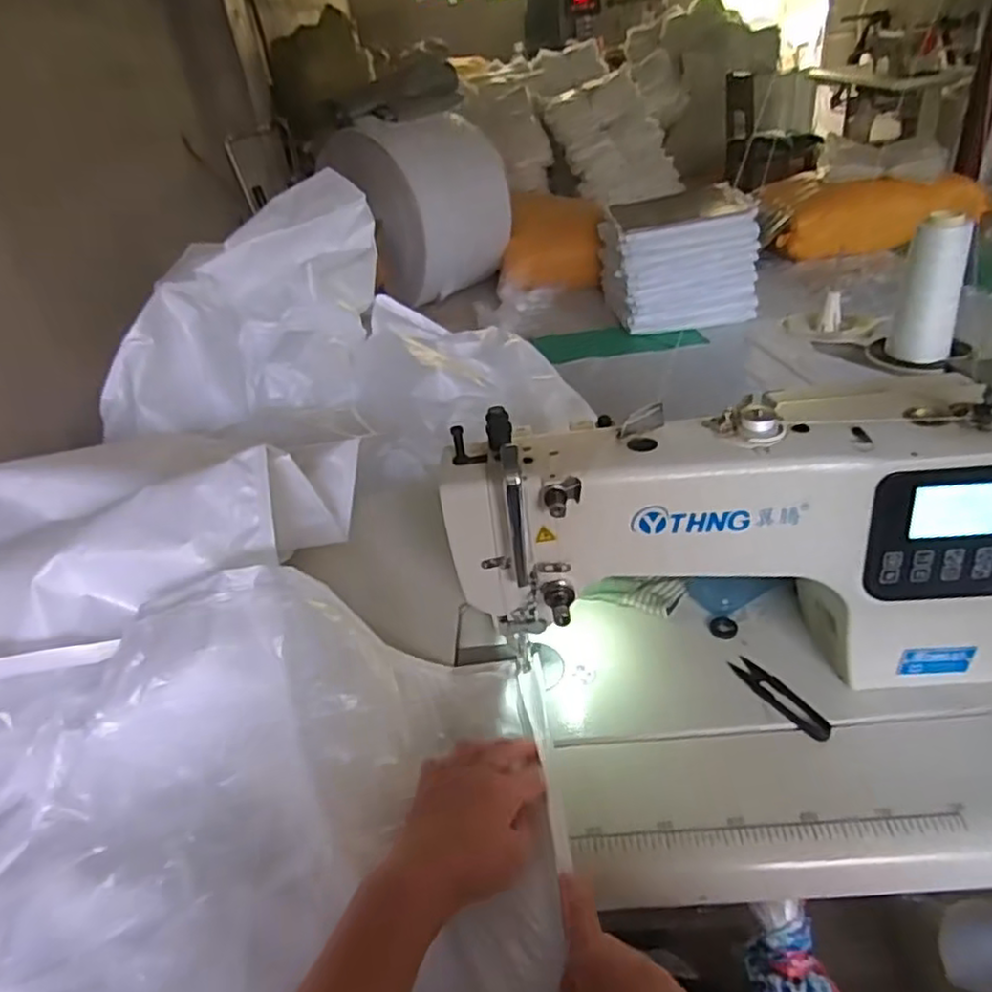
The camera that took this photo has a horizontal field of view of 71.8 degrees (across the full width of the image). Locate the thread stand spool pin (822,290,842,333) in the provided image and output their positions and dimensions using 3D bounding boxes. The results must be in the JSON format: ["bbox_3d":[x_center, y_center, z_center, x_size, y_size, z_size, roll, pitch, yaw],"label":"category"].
[{"bbox_3d":[0.466,-0.254,0.948,0.022,0.049,0.027,11,38,25],"label":"thread stand spool pin"}]

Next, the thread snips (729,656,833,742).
[{"bbox_3d":[0.241,0.168,0.579,0.023,0.007,0.097,-20,36,-18],"label":"thread snips"}]

